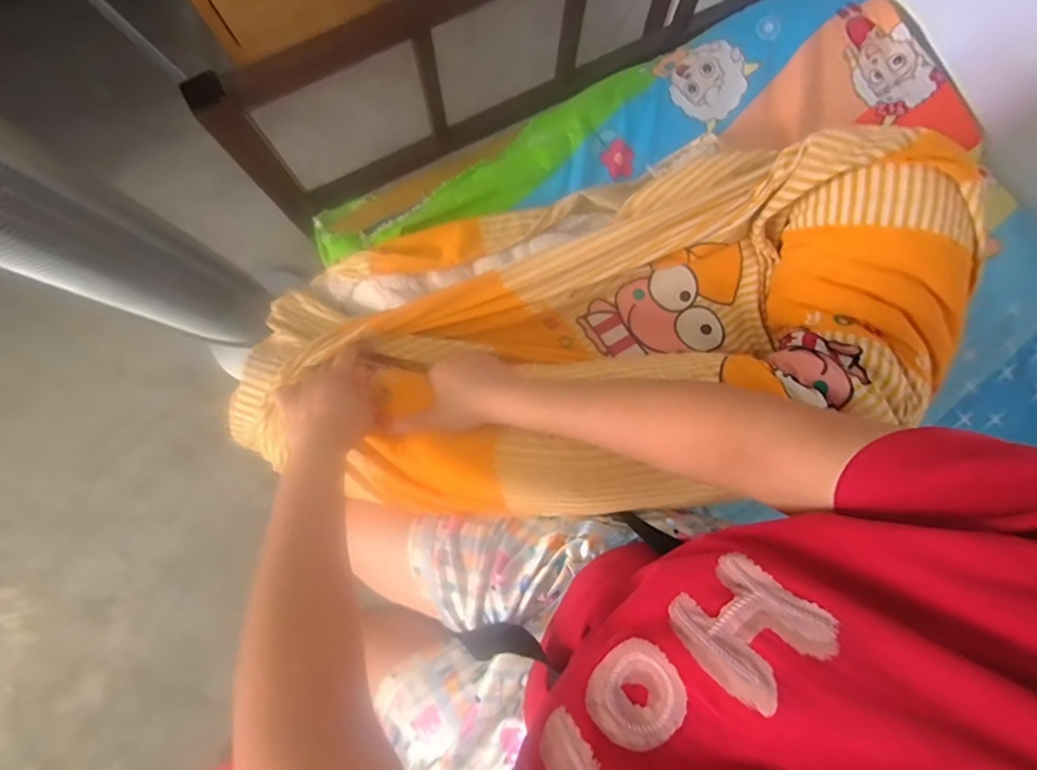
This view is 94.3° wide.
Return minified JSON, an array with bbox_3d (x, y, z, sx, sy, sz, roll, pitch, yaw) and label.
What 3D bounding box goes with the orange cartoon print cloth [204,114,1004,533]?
[{"bbox_3d":[0.067,-0.057,0.561,0.758,0.181,0.367,-12,79,7],"label":"orange cartoon print cloth"}]

